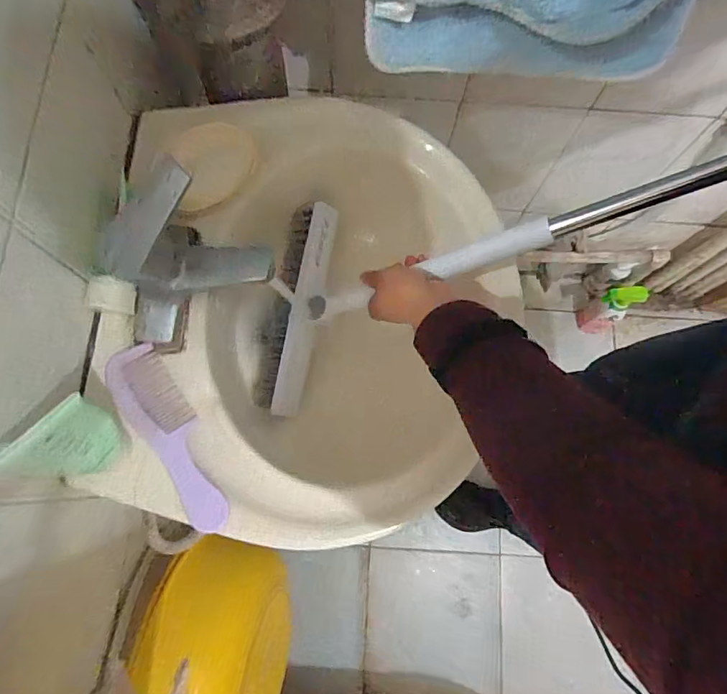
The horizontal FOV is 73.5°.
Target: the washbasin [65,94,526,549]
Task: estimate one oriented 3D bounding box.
[{"bbox_3d":[-0.046,-0.032,0.562,0.383,0.155,0.465,1,75,-1],"label":"washbasin"}]

